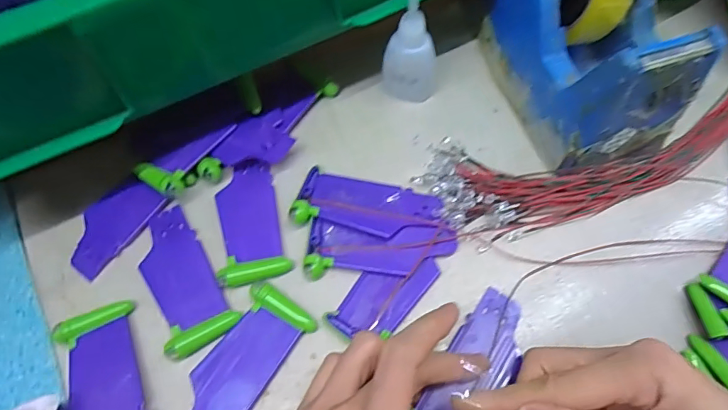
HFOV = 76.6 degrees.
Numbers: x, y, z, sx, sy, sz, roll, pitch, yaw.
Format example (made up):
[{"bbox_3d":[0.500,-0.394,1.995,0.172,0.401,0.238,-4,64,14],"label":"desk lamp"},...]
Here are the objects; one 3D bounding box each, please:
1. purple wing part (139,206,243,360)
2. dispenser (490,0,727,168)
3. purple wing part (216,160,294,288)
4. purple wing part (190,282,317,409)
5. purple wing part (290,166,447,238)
[{"bbox_3d":[-0.111,0.043,0.279,0.039,0.008,0.091,-28,67,-9],"label":"purple wing part"},{"bbox_3d":[0.131,-0.117,0.279,0.075,0.113,0.167,-17,66,-4],"label":"dispenser"},{"bbox_3d":[-0.075,0.009,0.292,0.041,0.009,0.082,-16,66,-4],"label":"purple wing part"},{"bbox_3d":[-0.068,0.090,0.254,0.040,0.006,0.088,28,70,15],"label":"purple wing part"},{"bbox_3d":[0.003,0.002,0.289,0.090,0.011,0.038,14,67,10],"label":"purple wing part"}]

